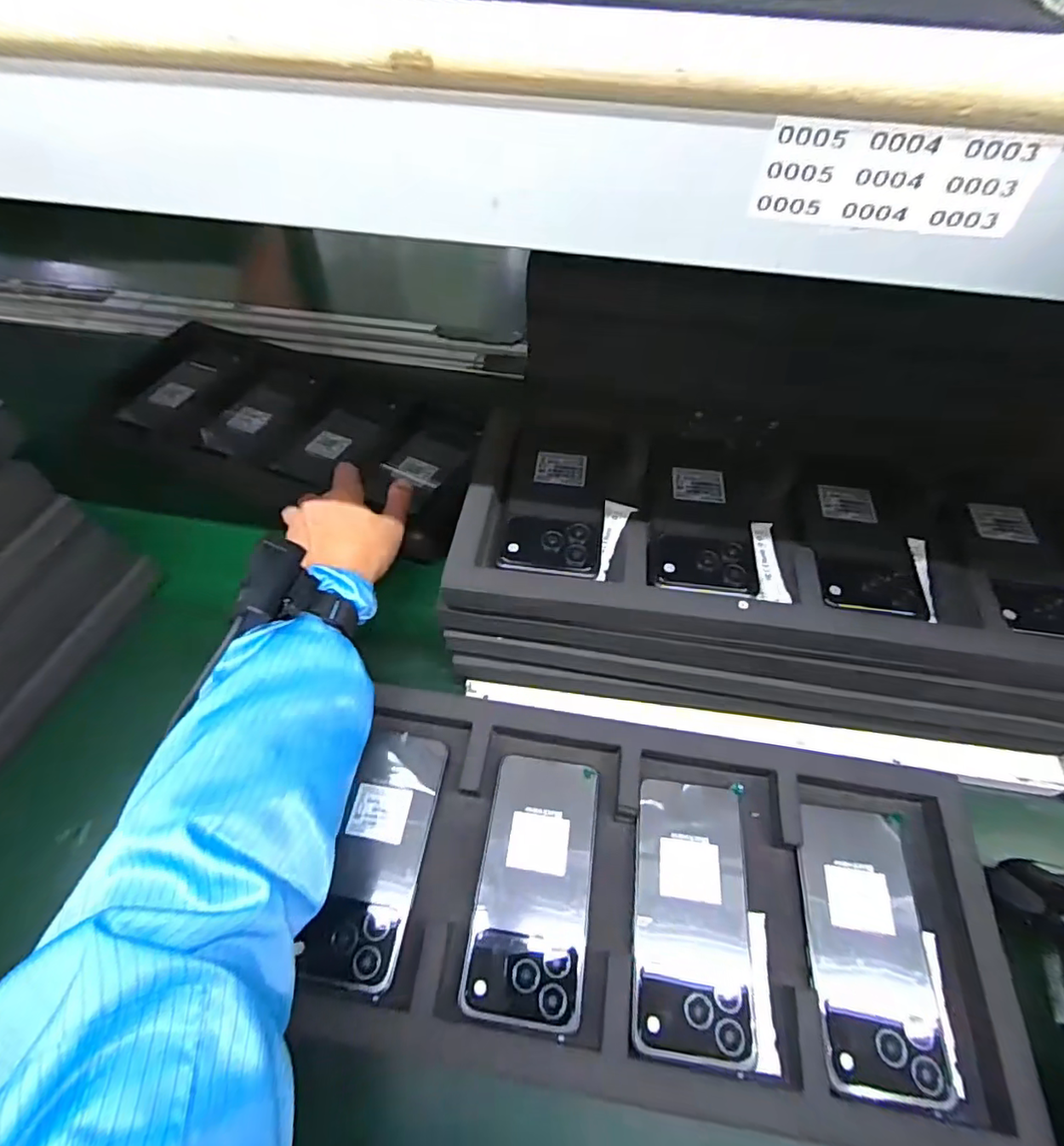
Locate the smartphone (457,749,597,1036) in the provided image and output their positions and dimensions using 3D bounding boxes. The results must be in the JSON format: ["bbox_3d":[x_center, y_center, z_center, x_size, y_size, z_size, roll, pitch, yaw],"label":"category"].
[{"bbox_3d":[0.002,0.206,0.384,0.076,0.007,0.156,7,54,4],"label":"smartphone"}]

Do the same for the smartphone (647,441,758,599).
[{"bbox_3d":[0.129,-0.047,0.428,0.079,0.007,0.155,7,54,5],"label":"smartphone"}]

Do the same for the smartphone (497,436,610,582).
[{"bbox_3d":[0.021,-0.060,0.433,0.074,0.014,0.141,5,54,3],"label":"smartphone"}]

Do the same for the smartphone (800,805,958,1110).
[{"bbox_3d":[0.215,0.235,0.365,0.072,0.012,0.156,6,54,3],"label":"smartphone"}]

